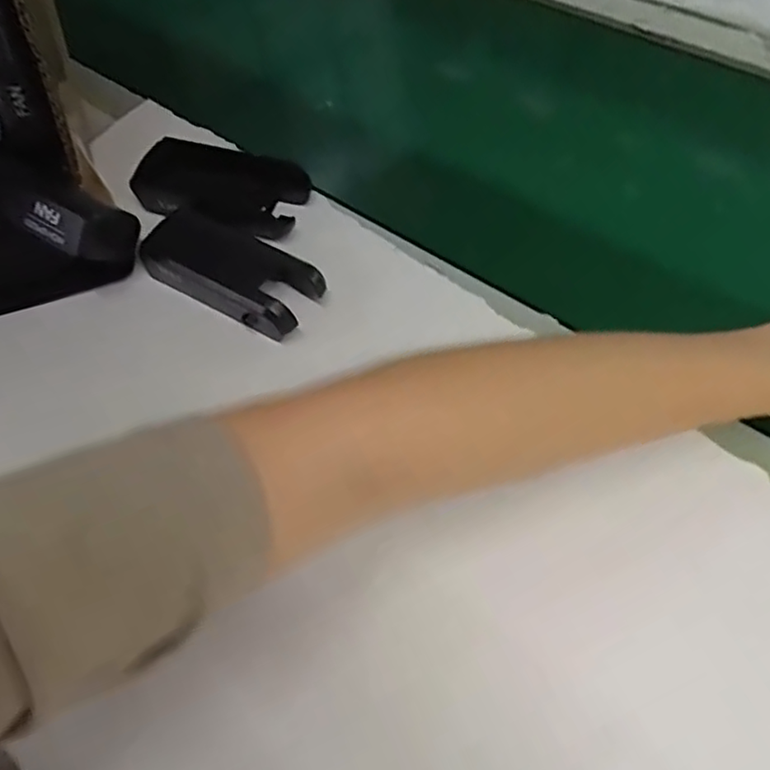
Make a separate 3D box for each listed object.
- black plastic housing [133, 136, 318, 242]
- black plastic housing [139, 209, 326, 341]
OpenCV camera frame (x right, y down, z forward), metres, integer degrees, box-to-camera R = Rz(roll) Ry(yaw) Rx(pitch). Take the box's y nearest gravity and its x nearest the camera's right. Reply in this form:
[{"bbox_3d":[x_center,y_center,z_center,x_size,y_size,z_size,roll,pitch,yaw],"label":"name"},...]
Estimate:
[{"bbox_3d":[-0.107,-0.131,0.423,0.114,0.019,0.059,20,62,16],"label":"black plastic housing"},{"bbox_3d":[-0.089,-0.067,0.380,0.108,0.029,0.049,27,64,19],"label":"black plastic housing"}]

